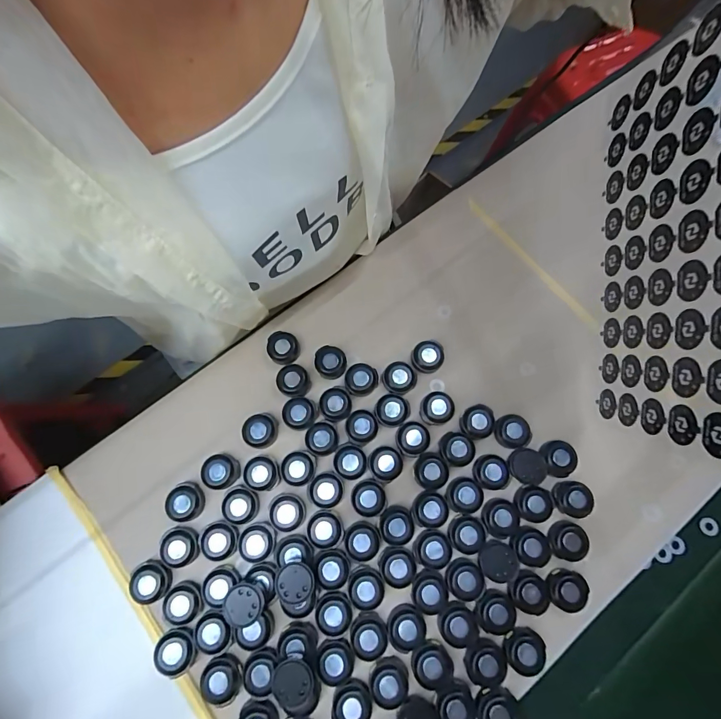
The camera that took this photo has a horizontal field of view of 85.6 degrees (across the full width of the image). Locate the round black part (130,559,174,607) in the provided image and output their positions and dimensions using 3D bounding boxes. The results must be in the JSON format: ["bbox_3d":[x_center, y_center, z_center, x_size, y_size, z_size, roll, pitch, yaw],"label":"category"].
[{"bbox_3d":[-0.167,0.176,0.307,0.032,0.009,0.030,0,74,0],"label":"round black part"}]

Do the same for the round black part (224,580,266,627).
[{"bbox_3d":[-0.087,0.185,0.298,0.029,0.016,0.029,0,74,0],"label":"round black part"}]

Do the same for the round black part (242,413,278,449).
[{"bbox_3d":[-0.088,0.062,0.340,0.028,0.010,0.029,0,74,0],"label":"round black part"}]

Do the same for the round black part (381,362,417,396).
[{"bbox_3d":[0.035,0.016,0.352,0.030,0.010,0.029,0,74,0],"label":"round black part"}]

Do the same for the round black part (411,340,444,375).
[{"bbox_3d":[0.062,-0.003,0.359,0.030,0.008,0.028,0,74,0],"label":"round black part"}]

